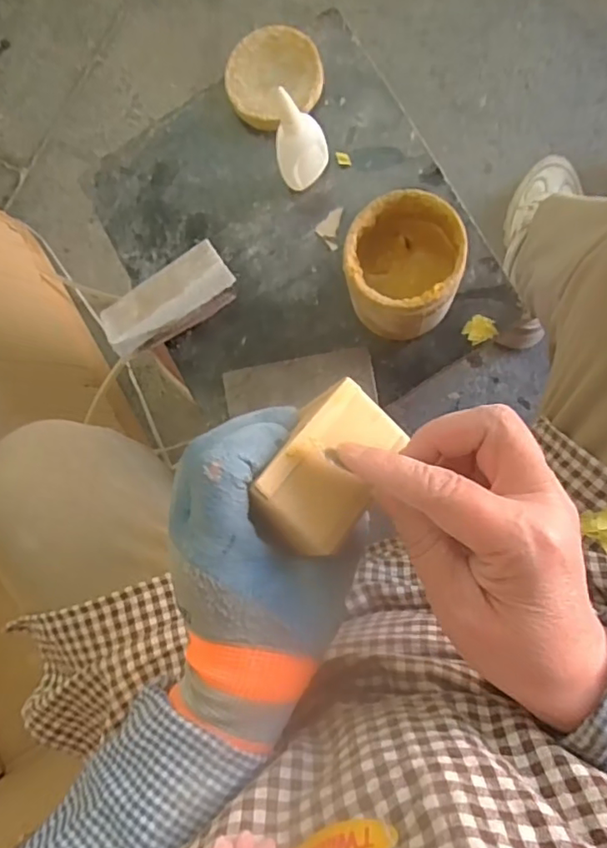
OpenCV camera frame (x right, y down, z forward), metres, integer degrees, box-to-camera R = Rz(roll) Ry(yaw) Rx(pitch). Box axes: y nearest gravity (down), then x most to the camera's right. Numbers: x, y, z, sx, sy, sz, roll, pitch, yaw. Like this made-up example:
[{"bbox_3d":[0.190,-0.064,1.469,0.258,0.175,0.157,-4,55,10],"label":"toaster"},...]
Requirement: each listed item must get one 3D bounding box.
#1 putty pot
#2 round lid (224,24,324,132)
[{"bbox_3d":[0.072,-0.111,0.425,0.086,0.086,0.088,5,90,9],"label":"putty pot"},{"bbox_3d":[-0.027,-0.303,0.499,0.082,0.011,0.084,0,90,9],"label":"round lid"}]

